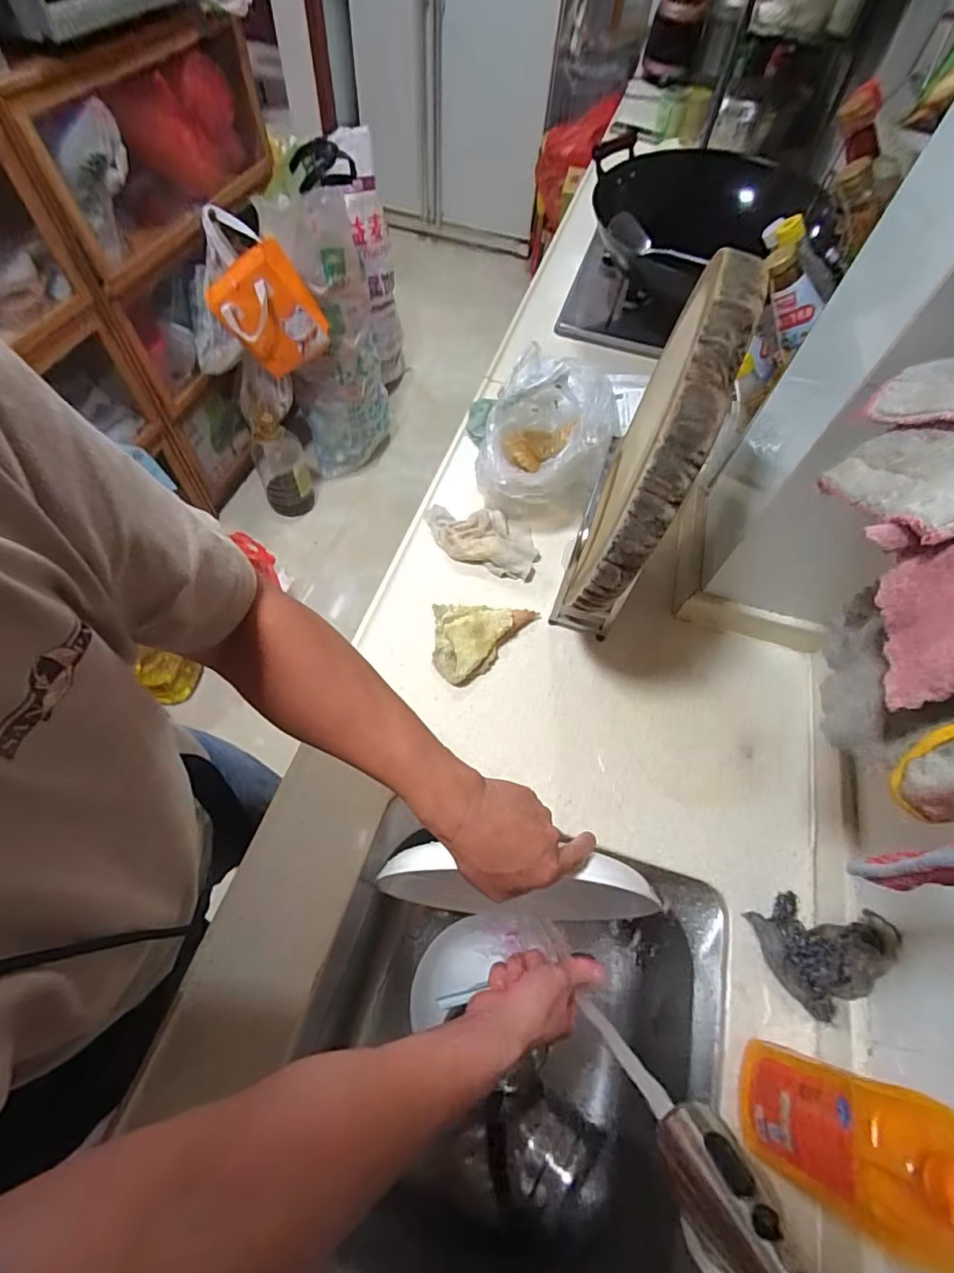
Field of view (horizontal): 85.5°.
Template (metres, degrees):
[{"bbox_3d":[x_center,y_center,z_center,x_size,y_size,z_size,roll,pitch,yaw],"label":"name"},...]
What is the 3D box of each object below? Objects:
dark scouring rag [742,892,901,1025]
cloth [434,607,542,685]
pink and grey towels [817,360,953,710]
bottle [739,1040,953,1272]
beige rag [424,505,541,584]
[{"bbox_3d":[0.340,0.304,0.499,0.075,0.094,0.098,-12,61,-11],"label":"dark scouring rag"},{"bbox_3d":[0.006,0.008,0.679,0.133,0.027,0.115,7,60,0],"label":"cloth"},{"bbox_3d":[0.297,-0.078,0.345,0.049,0.086,0.253,16,60,5],"label":"pink and grey towels"},{"bbox_3d":[0.273,0.368,0.369,0.049,0.229,0.090,17,60,6],"label":"bottle"},{"bbox_3d":[0.005,-0.146,0.768,0.175,0.032,0.102,12,60,3],"label":"beige rag"}]

